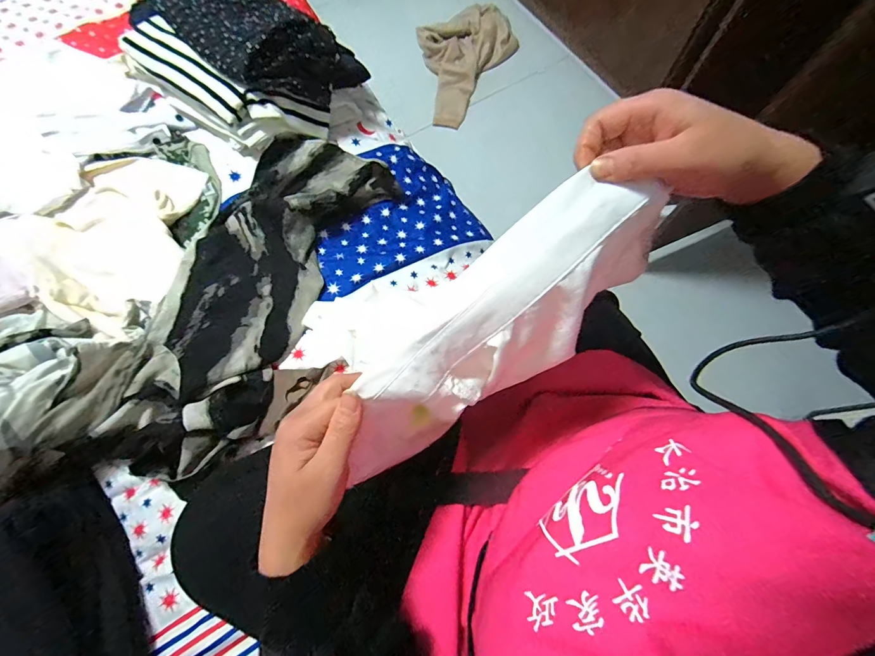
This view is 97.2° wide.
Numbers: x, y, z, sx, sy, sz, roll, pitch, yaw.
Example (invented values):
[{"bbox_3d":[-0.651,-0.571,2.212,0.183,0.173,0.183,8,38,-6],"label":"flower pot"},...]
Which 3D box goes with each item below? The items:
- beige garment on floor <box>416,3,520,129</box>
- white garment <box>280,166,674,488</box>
[{"bbox_3d":[0.091,-1.048,1.473,0.297,0.094,0.592,32,75,11],"label":"beige garment on floor"},{"bbox_3d":[0.035,-0.007,0.274,0.260,0.090,0.095,-35,74,1],"label":"white garment"}]

